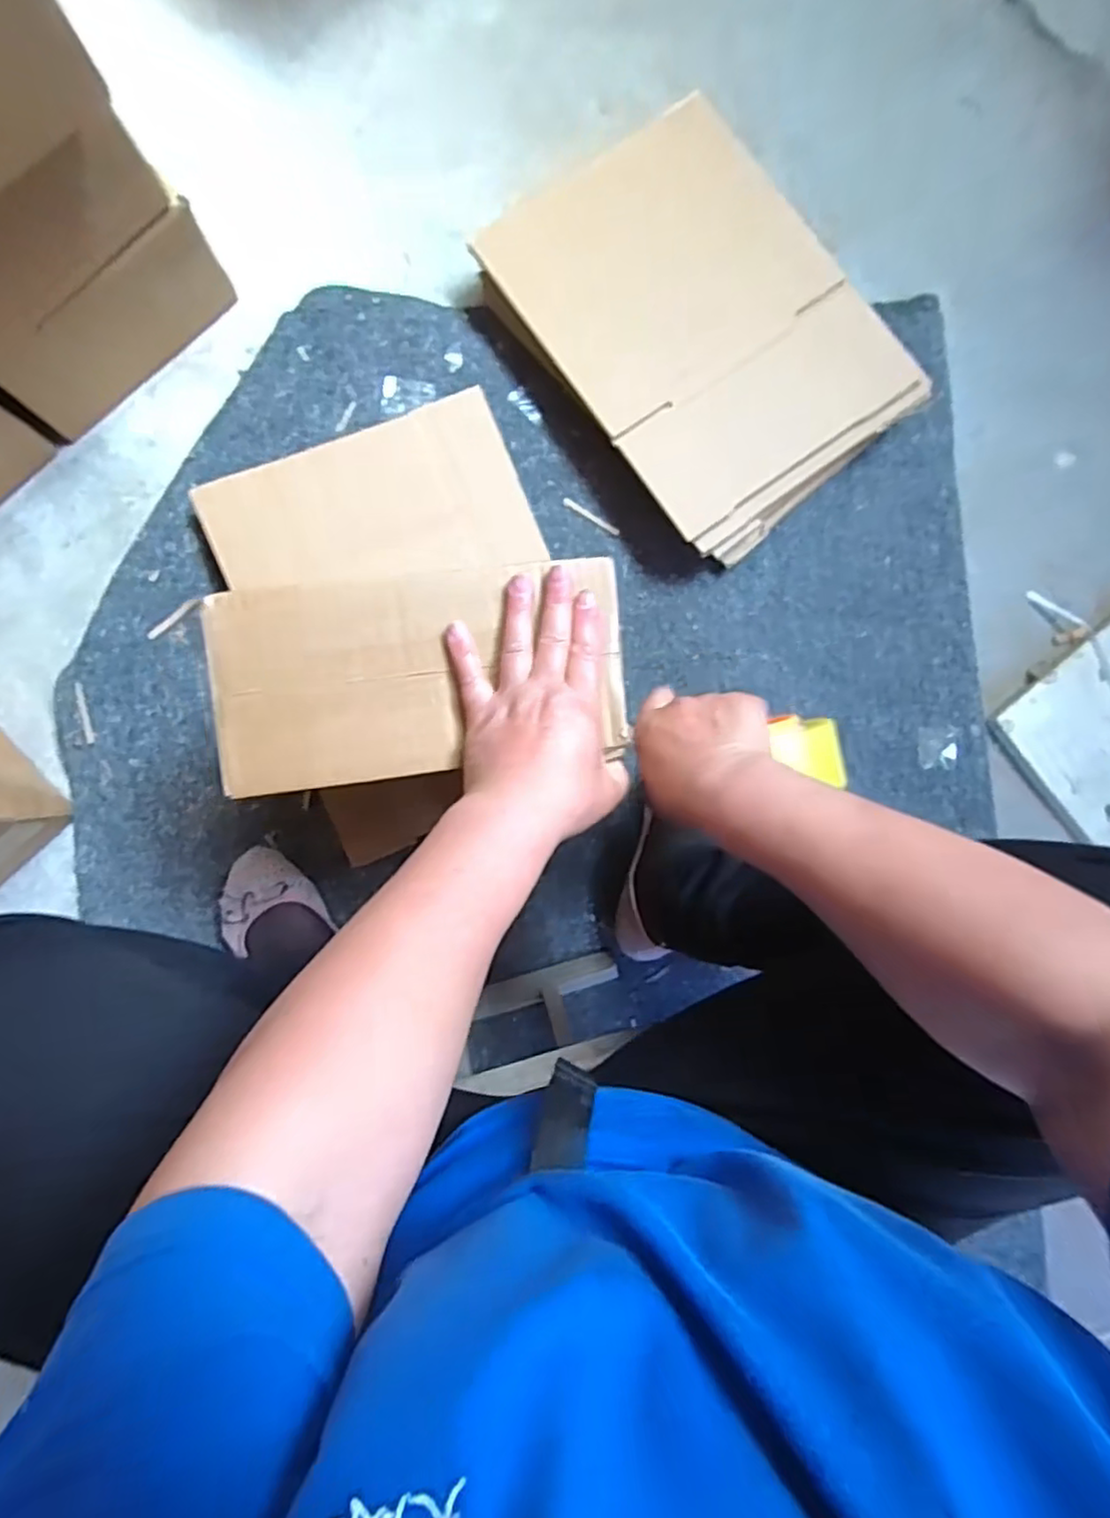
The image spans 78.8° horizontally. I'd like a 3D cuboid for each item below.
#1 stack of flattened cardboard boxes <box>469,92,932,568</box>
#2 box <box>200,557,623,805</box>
[{"bbox_3d":[0.138,-0.432,0.691,0.302,0.064,0.403,-40,91,-6],"label":"stack of flattened cardboard boxes"},{"bbox_3d":[-0.082,-0.054,0.427,0.252,0.022,0.122,-7,87,-6],"label":"box"}]

